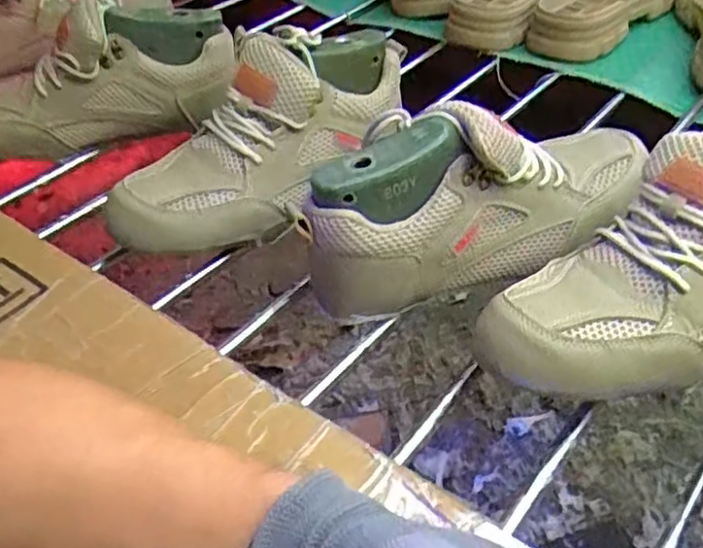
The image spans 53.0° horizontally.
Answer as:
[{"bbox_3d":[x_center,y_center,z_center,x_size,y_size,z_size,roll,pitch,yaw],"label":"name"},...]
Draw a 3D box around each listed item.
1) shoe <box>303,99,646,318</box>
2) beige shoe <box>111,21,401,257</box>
[{"bbox_3d":[0.085,-0.055,0.479,0.245,0.104,0.083,-16,44,-14],"label":"shoe"},{"bbox_3d":[-0.068,-0.115,0.549,0.275,0.093,0.100,-42,53,-15],"label":"beige shoe"}]

